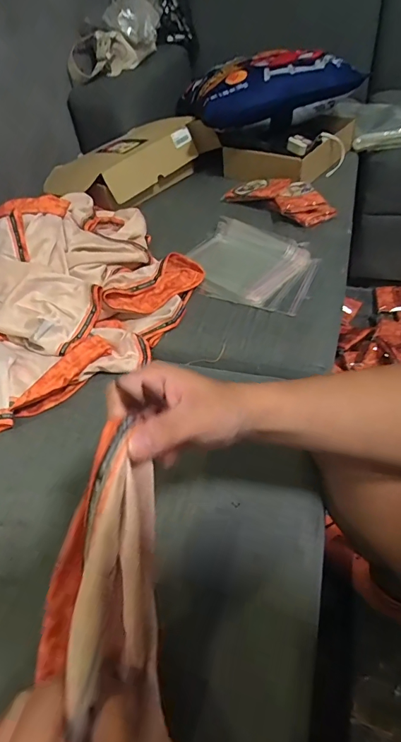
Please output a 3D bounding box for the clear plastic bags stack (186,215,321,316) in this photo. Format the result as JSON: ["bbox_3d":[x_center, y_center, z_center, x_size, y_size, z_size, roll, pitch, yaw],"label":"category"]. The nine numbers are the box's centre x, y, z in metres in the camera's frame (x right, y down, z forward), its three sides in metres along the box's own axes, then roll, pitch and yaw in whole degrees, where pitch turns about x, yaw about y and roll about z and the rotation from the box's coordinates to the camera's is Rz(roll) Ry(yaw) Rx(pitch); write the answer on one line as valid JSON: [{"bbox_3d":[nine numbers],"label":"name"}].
[{"bbox_3d":[0.090,-0.197,0.740,0.245,0.019,0.190,22,55,24],"label":"clear plastic bags stack"}]

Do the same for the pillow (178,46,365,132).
[{"bbox_3d":[0.153,-0.673,0.968,0.386,0.111,0.187,-12,49,-3],"label":"pillow"}]

